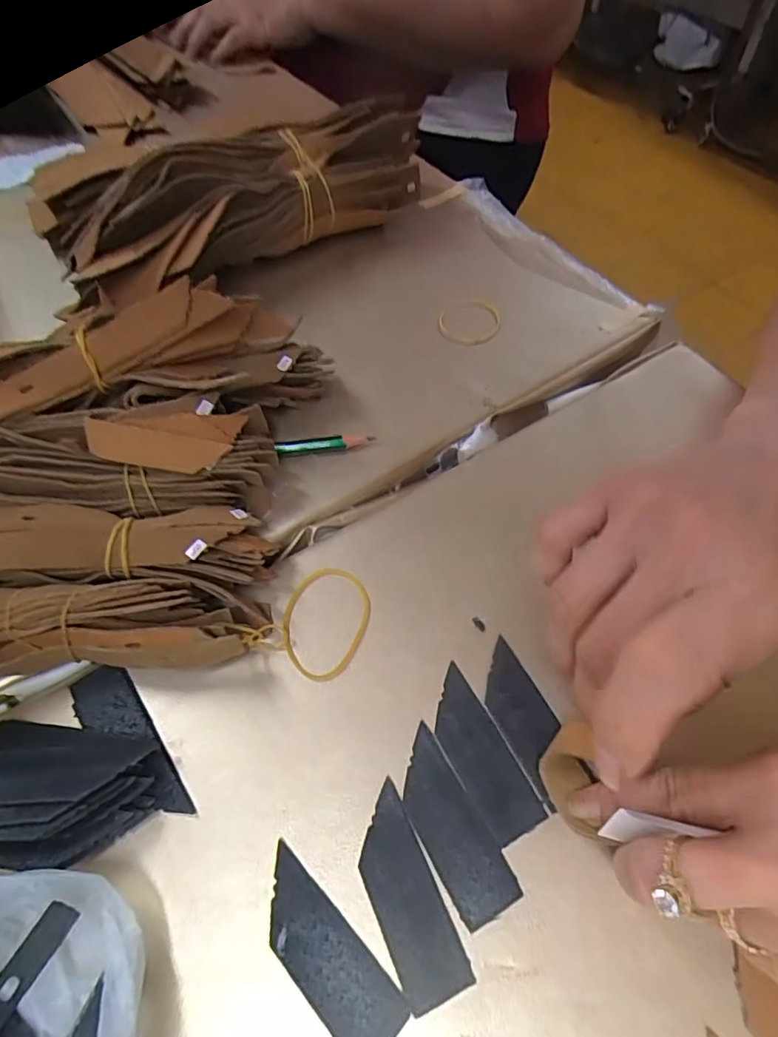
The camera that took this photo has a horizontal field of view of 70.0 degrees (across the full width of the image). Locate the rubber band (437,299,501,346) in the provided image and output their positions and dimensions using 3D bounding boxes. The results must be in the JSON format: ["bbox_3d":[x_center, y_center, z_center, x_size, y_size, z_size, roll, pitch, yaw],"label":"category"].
[{"bbox_3d":[0.051,-0.126,0.352,0.039,0.004,0.044,12,58,9],"label":"rubber band"}]

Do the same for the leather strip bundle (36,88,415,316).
[{"bbox_3d":[-0.086,-0.207,0.366,0.251,0.072,0.101,-27,61,-16],"label":"leather strip bundle"}]

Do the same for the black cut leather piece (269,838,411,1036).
[{"bbox_3d":[-0.023,0.145,0.186,0.023,0.004,0.064,-40,65,-22],"label":"black cut leather piece"}]

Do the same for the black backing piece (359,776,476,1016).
[{"bbox_3d":[0.005,0.131,0.195,0.023,0.004,0.063,-22,59,-12],"label":"black backing piece"}]

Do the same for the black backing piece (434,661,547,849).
[{"bbox_3d":[0.035,0.091,0.219,0.022,0.004,0.063,-24,60,-14],"label":"black backing piece"}]

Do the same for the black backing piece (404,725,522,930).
[{"bbox_3d":[0.022,0.112,0.207,0.023,0.004,0.064,-25,60,-14],"label":"black backing piece"}]

